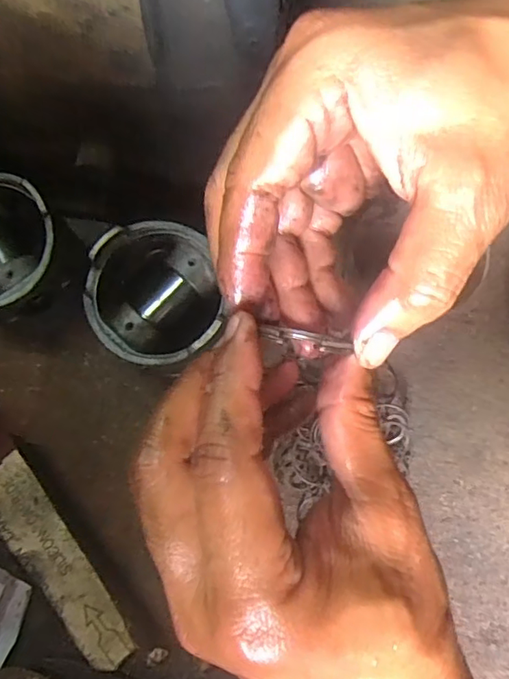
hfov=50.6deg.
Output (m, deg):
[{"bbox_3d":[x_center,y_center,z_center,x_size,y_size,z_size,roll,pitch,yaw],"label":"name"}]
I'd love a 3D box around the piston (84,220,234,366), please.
[{"bbox_3d":[-0.068,-0.028,0.379,0.088,0.086,0.091,0,78,1],"label":"piston"}]

